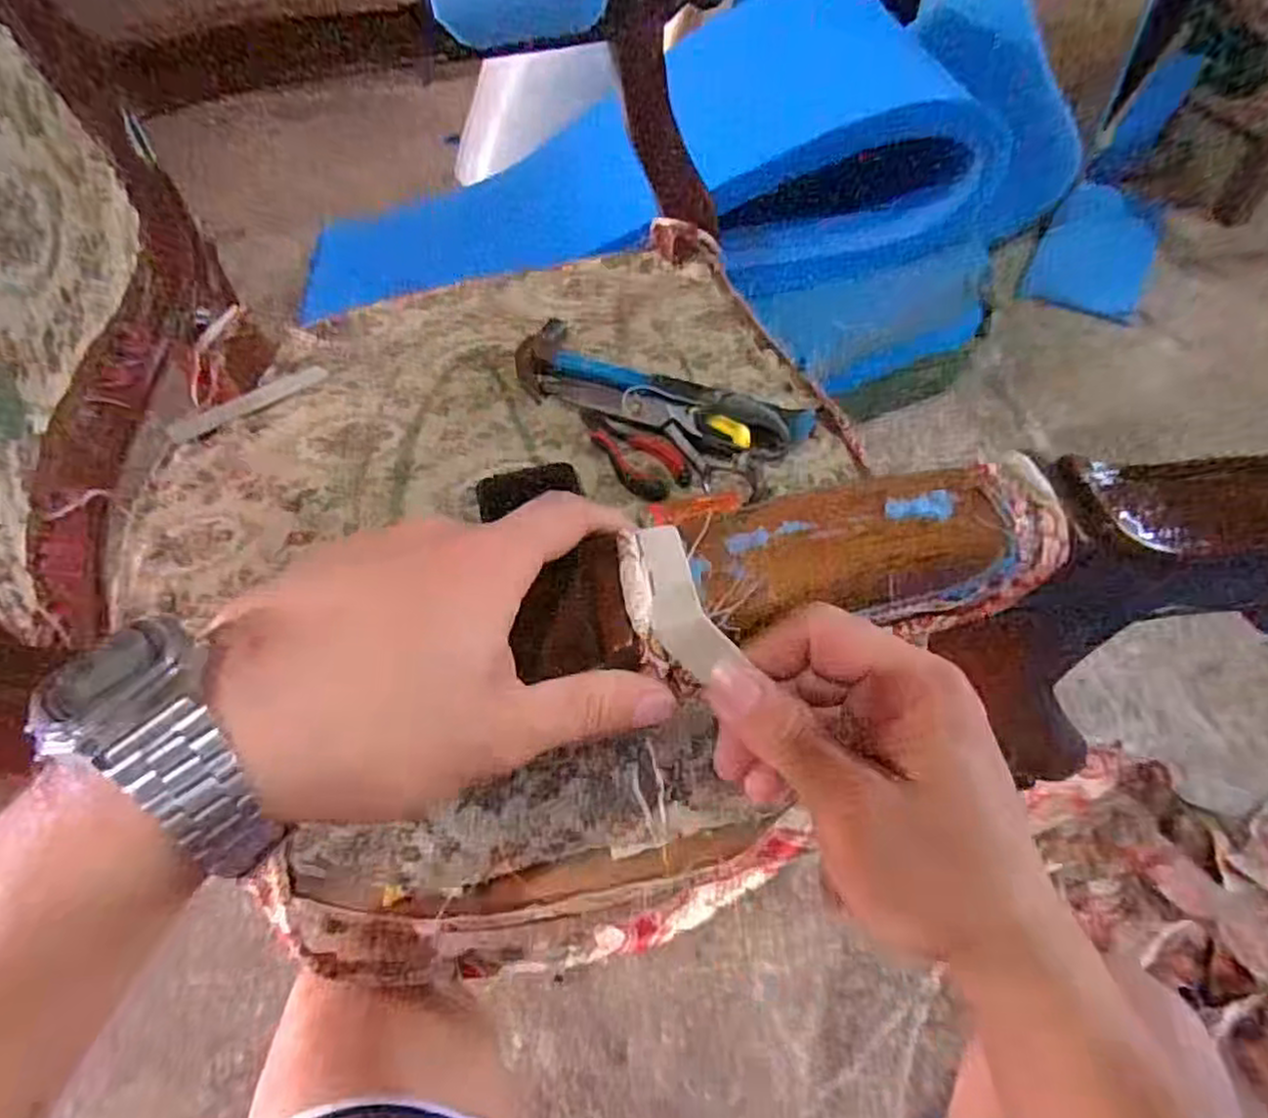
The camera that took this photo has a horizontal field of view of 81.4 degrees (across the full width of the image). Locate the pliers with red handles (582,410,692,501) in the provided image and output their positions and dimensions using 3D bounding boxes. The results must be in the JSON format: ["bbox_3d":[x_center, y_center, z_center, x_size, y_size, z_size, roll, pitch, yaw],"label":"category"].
[{"bbox_3d":[-0.001,-0.094,0.613,0.049,0.016,0.113,-25,56,-17],"label":"pliers with red handles"}]

